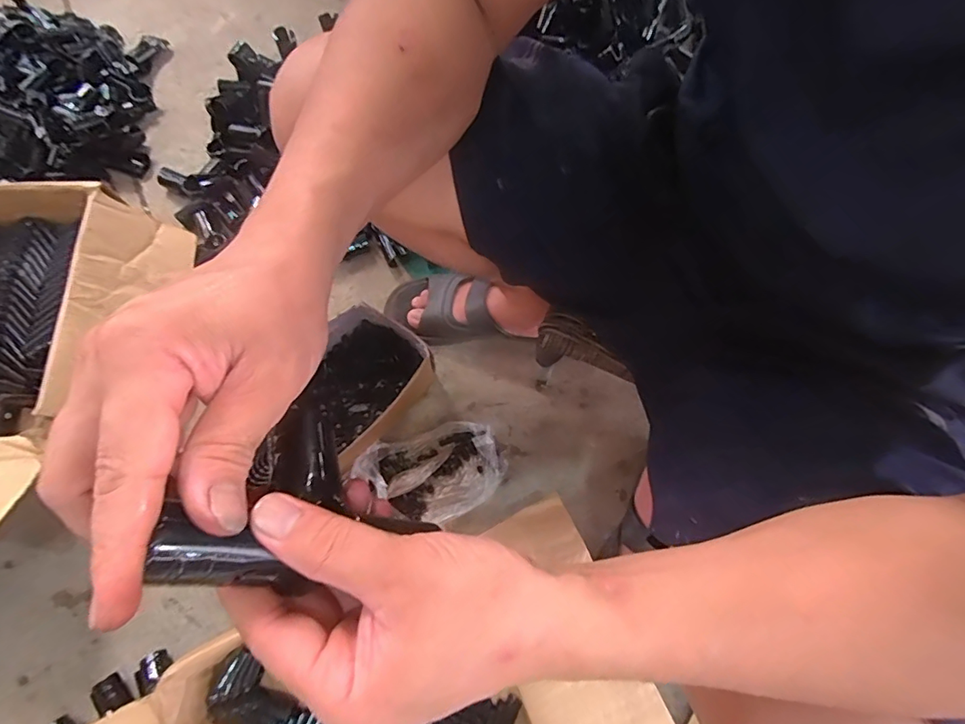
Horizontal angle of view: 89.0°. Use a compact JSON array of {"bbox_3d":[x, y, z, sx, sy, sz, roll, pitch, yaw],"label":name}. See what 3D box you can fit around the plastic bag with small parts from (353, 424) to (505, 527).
[{"bbox_3d":[-0.064,0.150,0.655,0.182,0.043,0.118,-16,72,-9],"label":"plastic bag with small parts"}]

